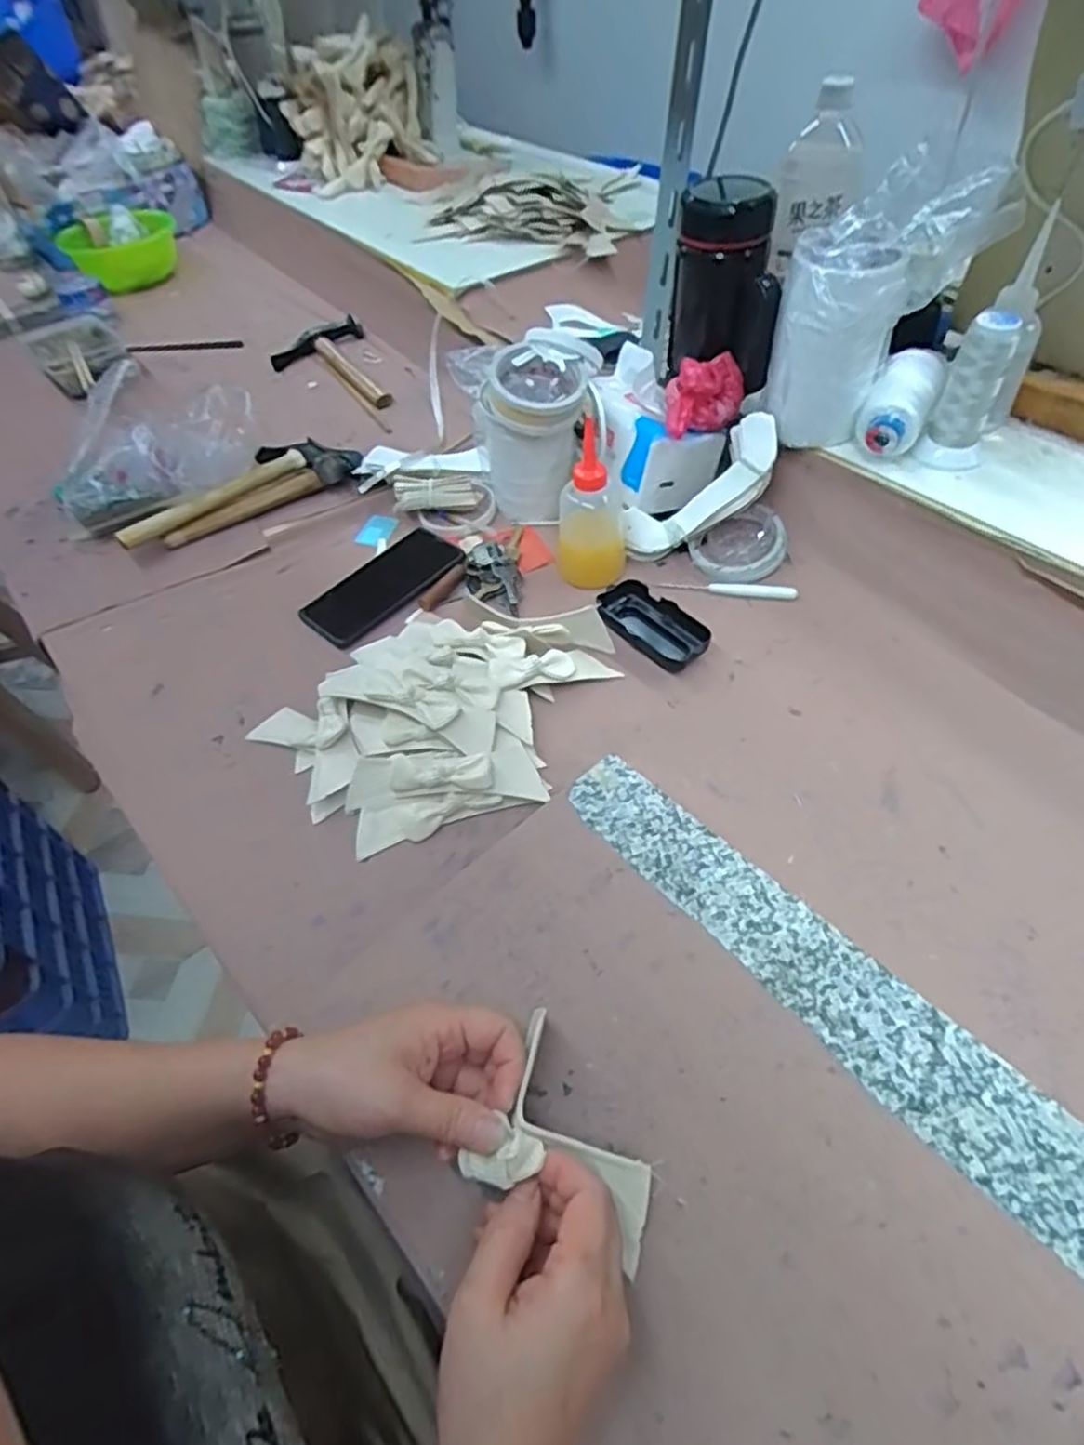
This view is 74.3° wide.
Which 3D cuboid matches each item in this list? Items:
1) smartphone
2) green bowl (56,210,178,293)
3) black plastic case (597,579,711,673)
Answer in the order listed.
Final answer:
[{"bbox_3d":[-0.158,-0.139,0.710,0.080,0.012,0.161,35,63,28],"label":"smartphone"},{"bbox_3d":[-0.743,-0.842,1.283,0.189,0.077,0.153,-35,57,-20],"label":"green bowl"},{"bbox_3d":[0.101,-0.086,0.655,0.059,0.029,0.108,-37,58,-21],"label":"black plastic case"}]

